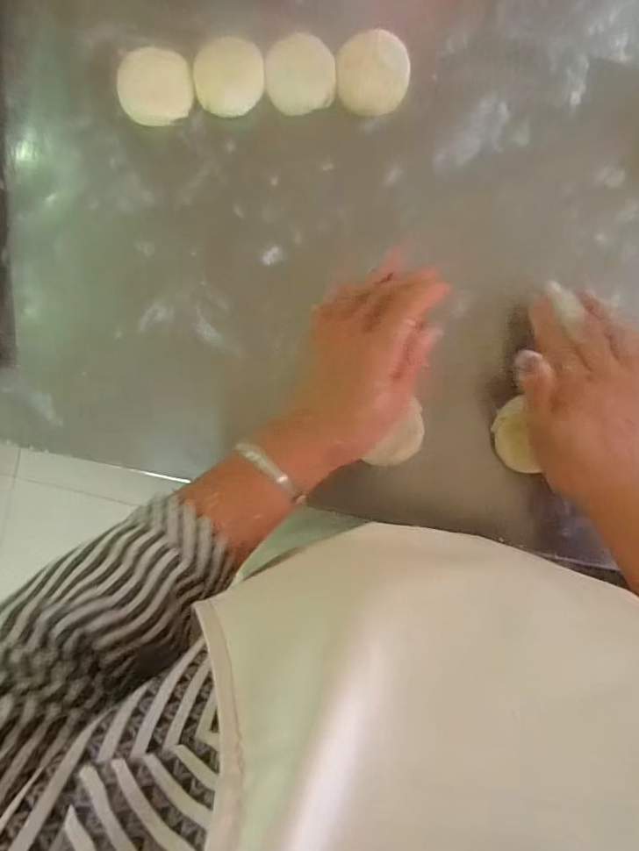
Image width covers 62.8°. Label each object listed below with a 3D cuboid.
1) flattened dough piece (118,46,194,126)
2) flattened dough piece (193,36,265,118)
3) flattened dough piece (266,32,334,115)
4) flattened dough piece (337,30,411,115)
[{"bbox_3d":[-0.133,-0.276,0.427,0.057,0.015,0.055,-2,92,2],"label":"flattened dough piece"},{"bbox_3d":[-0.073,-0.285,0.427,0.055,0.008,0.059,-3,92,2],"label":"flattened dough piece"},{"bbox_3d":[-0.015,-0.283,0.421,0.054,0.013,0.058,-1,92,2],"label":"flattened dough piece"},{"bbox_3d":[0.043,-0.280,0.415,0.055,0.018,0.058,7,93,2],"label":"flattened dough piece"}]

